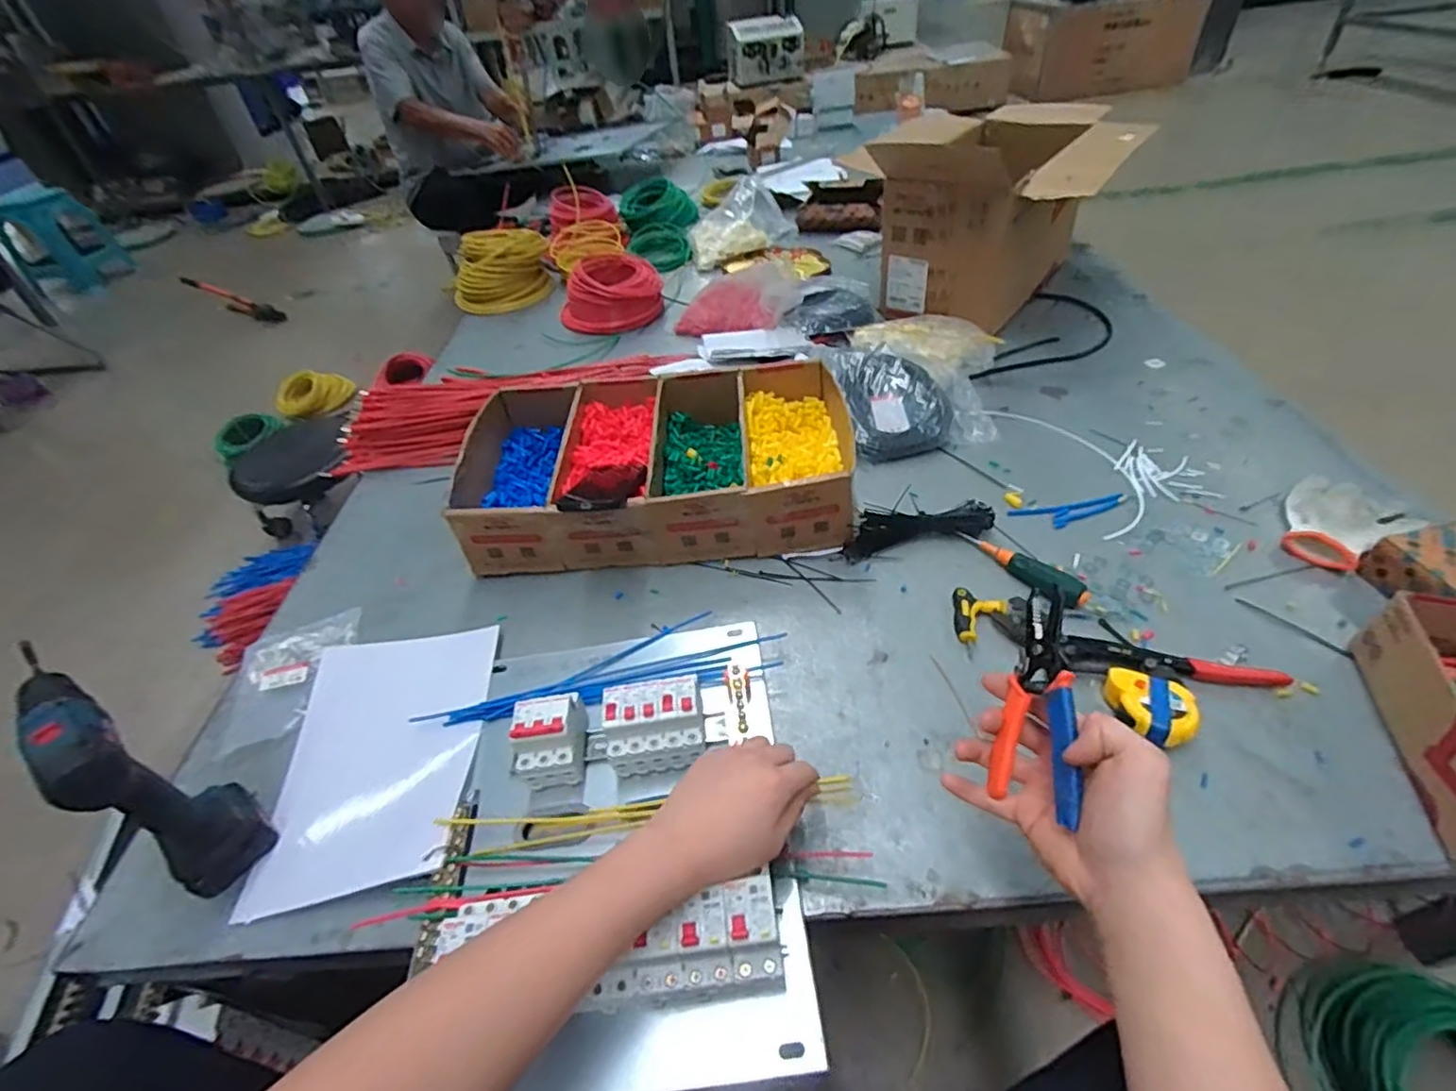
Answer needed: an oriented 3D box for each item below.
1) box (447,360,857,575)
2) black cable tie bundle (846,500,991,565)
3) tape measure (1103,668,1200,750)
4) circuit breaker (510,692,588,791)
[{"bbox_3d":[-0.102,-0.125,0.906,0.513,0.111,0.346,-4,42,2],"label":"box"},{"bbox_3d":[0.238,-0.029,0.822,0.189,0.029,0.073,-11,43,-5],"label":"black cable tie bundle"},{"bbox_3d":[0.407,0.157,0.613,0.079,0.034,0.071,23,50,28],"label":"tape measure"},{"bbox_3d":[-0.168,0.180,0.595,0.057,0.071,0.073,-10,42,-4],"label":"circuit breaker"}]

